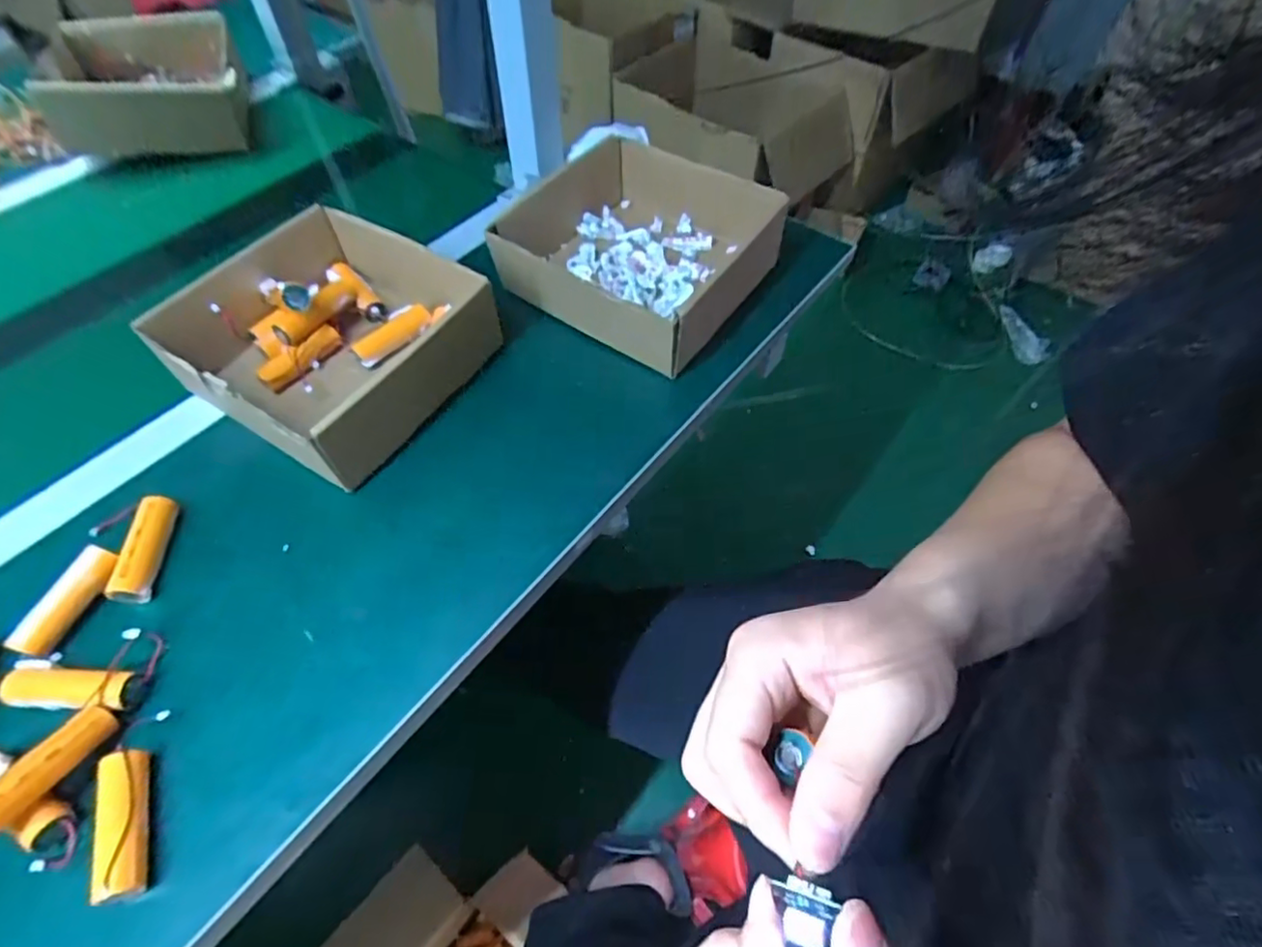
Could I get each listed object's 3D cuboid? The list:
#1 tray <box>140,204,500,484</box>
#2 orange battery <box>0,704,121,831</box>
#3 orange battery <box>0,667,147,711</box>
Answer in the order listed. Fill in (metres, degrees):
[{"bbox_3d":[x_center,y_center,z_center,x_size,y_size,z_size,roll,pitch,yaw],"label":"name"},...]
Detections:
[{"bbox_3d":[-0.244,-0.112,0.495,0.212,0.067,0.193,27,61,17],"label":"tray"},{"bbox_3d":[-0.313,0.156,0.326,0.020,0.018,0.073,15,34,10],"label":"orange battery"},{"bbox_3d":[-0.330,0.128,0.364,0.070,0.018,0.021,1,57,1],"label":"orange battery"}]

